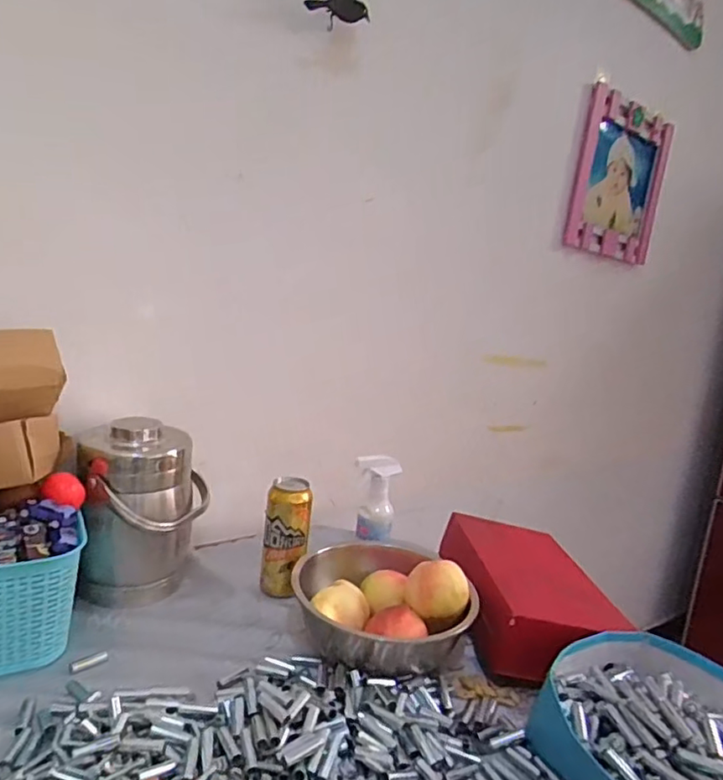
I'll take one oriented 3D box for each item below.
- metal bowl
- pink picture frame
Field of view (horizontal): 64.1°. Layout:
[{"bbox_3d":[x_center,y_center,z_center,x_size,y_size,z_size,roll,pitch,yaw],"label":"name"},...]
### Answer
[{"bbox_3d":[0.026,0.276,0.741,0.194,0.096,0.184,7,11,-1],"label":"metal bowl"},{"bbox_3d":[0.664,-0.527,1.454,0.356,0.379,0.038,-1,16,-31],"label":"pink picture frame"}]

